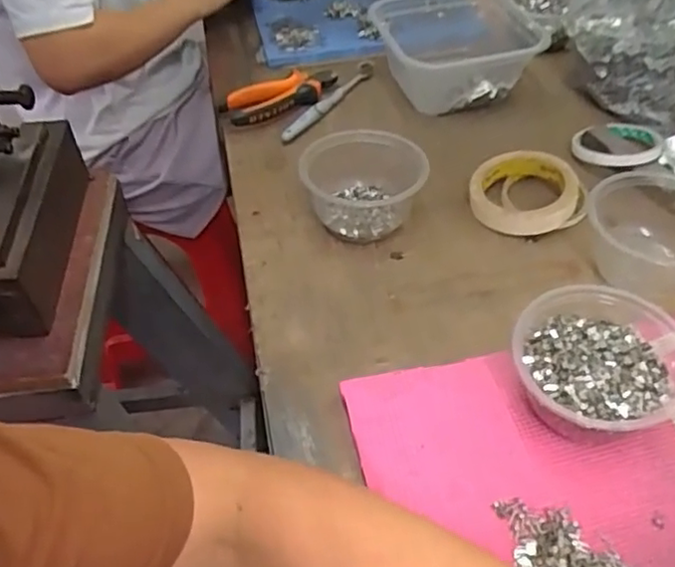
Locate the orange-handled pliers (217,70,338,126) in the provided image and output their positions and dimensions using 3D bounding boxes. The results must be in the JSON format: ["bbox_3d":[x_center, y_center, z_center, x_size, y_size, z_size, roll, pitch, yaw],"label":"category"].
[{"bbox_3d":[-0.062,-0.217,0.753,0.143,0.031,0.055,-21,49,-14],"label":"orange-handled pliers"}]

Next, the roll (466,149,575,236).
[{"bbox_3d":[0.179,-0.090,0.616,0.093,0.030,0.093,-3,47,3],"label":"roll"}]

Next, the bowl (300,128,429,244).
[{"bbox_3d":[0.025,-0.092,0.603,0.109,0.063,0.091,1,47,6],"label":"bowl"}]

